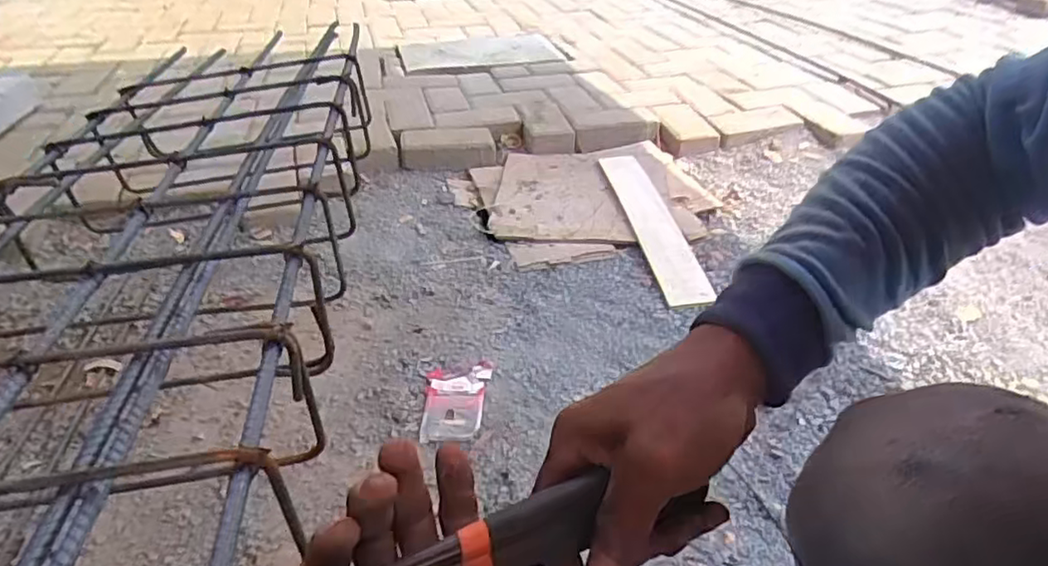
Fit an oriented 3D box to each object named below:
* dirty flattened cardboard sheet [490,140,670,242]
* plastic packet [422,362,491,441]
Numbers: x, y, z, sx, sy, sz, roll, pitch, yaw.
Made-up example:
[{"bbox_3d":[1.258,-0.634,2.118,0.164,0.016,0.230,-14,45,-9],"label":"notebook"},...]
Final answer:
[{"bbox_3d":[0.123,-0.198,1.357,0.345,0.012,0.410,2,36,6],"label":"dirty flattened cardboard sheet"},{"bbox_3d":[-0.088,0.153,0.863,0.087,0.007,0.131,1,35,-4],"label":"plastic packet"}]

